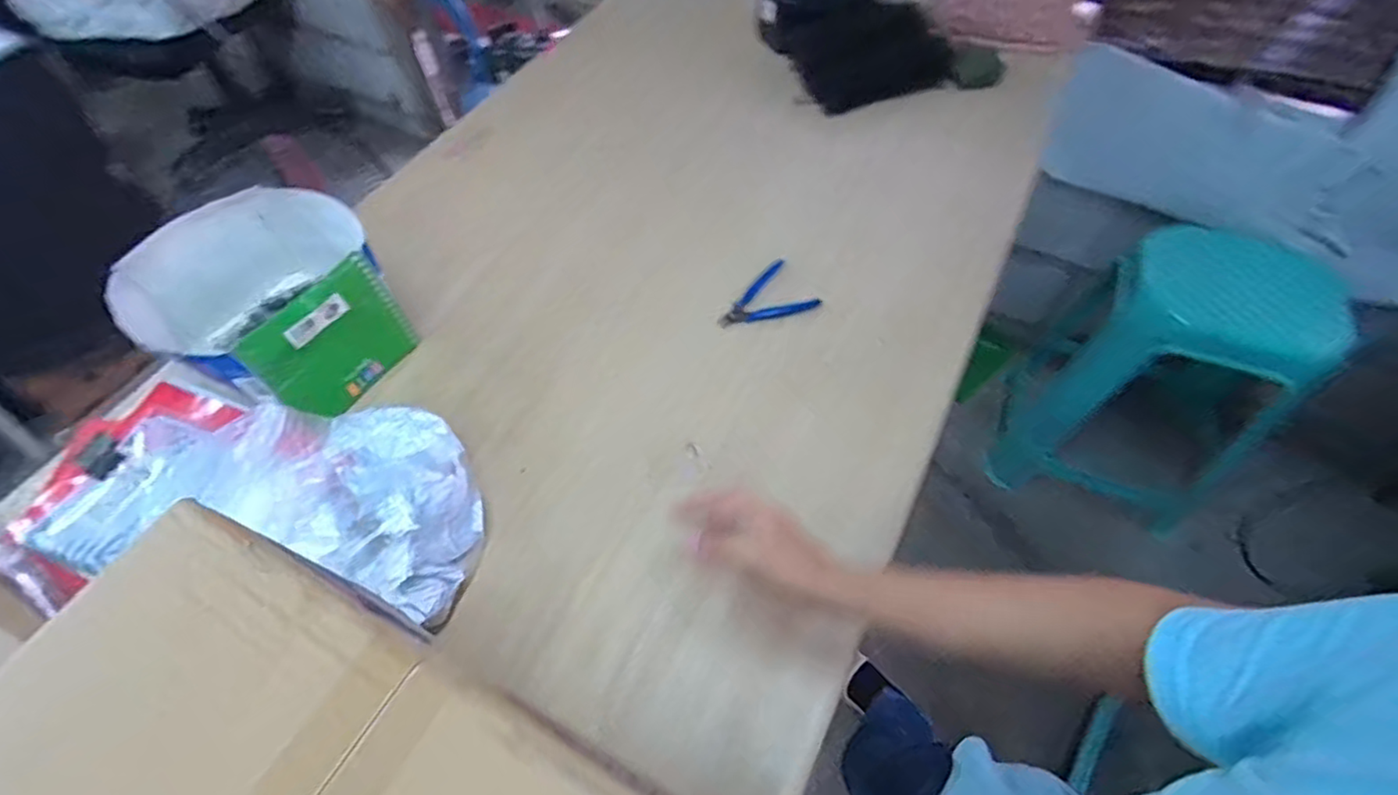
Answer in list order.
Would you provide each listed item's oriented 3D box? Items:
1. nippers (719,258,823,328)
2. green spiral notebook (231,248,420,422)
[{"bbox_3d":[0.082,-0.112,0.762,0.109,0.021,0.080,-37,59,-7],"label":"nippers"},{"bbox_3d":[-0.378,-0.054,0.658,0.018,0.129,0.148,23,61,27],"label":"green spiral notebook"}]

